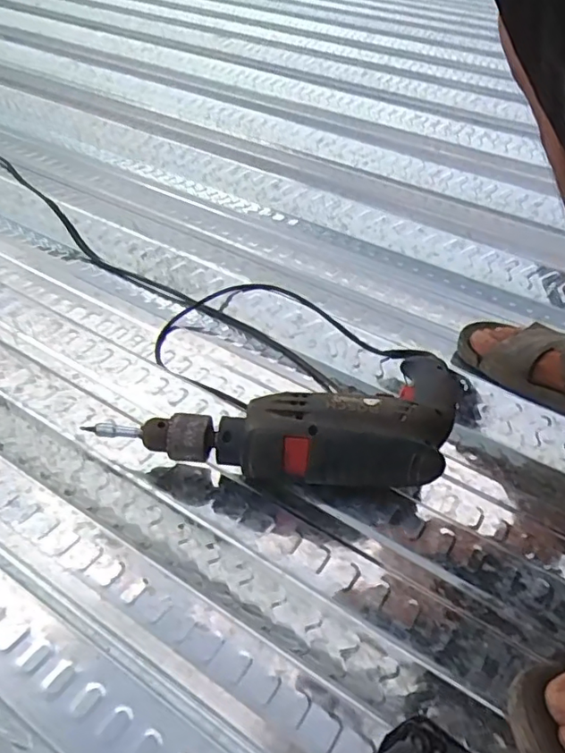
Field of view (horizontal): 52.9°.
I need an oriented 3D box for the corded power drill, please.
[{"bbox_3d":[-0.005,0.049,0.495,0.313,0.085,0.107,2,40,-5],"label":"corded power drill"}]

